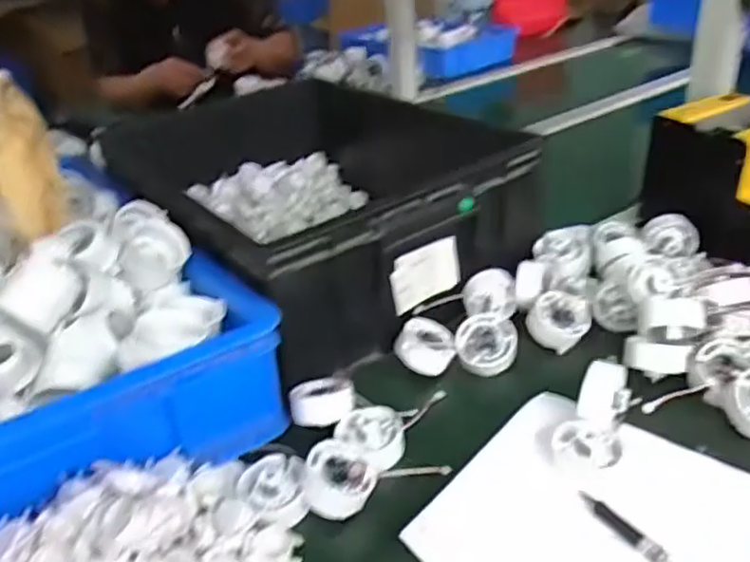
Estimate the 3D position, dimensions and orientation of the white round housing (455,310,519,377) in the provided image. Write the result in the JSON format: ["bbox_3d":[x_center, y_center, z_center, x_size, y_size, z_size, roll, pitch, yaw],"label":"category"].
[{"bbox_3d":[0.110,0.065,0.642,0.057,0.029,0.057,-5,64,9],"label":"white round housing"}]

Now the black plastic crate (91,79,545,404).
[{"bbox_3d":[-0.089,-0.109,0.793,0.358,0.129,0.483,-23,36,-27],"label":"black plastic crate"}]

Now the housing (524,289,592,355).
[{"bbox_3d":[0.186,0.039,0.659,0.056,0.026,0.056,6,51,-8],"label":"housing"}]

